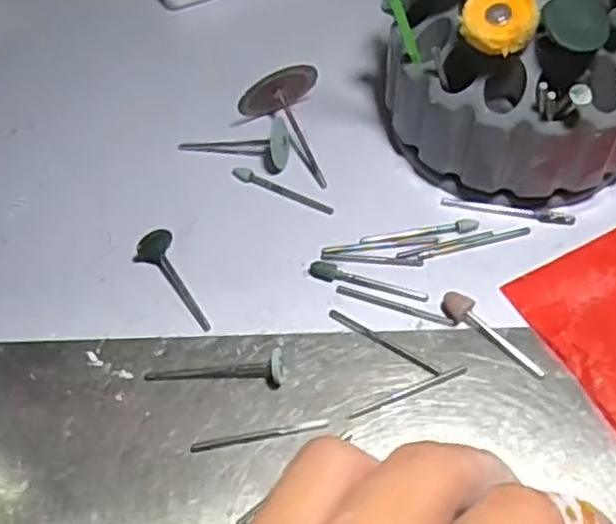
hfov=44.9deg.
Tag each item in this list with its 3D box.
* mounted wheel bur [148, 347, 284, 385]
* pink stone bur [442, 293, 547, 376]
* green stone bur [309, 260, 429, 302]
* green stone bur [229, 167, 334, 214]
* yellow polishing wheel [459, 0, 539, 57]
[{"bbox_3d":[-0.031,0.037,0.247,0.047,0.010,0.010,-5,56,-1],"label":"mounted wheel bur"},{"bbox_3d":[0.063,0.024,0.254,0.009,0.006,0.041,-40,64,-22],"label":"pink stone bur"},{"bbox_3d":[0.021,0.007,0.269,0.043,0.004,0.008,18,59,13],"label":"green stone bur"},{"bbox_3d":[-0.011,-0.029,0.294,0.045,0.004,0.006,26,61,18],"label":"green stone bur"},{"bbox_3d":[0.061,-0.078,0.238,0.023,0.004,0.024,-3,75,14],"label":"yellow polishing wheel"}]

